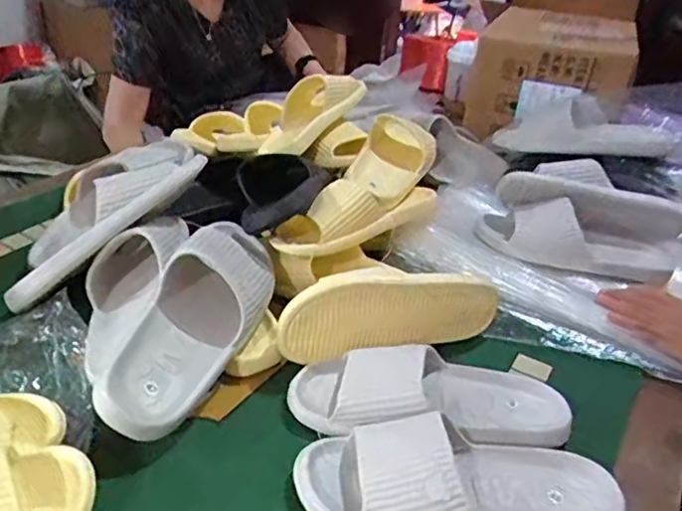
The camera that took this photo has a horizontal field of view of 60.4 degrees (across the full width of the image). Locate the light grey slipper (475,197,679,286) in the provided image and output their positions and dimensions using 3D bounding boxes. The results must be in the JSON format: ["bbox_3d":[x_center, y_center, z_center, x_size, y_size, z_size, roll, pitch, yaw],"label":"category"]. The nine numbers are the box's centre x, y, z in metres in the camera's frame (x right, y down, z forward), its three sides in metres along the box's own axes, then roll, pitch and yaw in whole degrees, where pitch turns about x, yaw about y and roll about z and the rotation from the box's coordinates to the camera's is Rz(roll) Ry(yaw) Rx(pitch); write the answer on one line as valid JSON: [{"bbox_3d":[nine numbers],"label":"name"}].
[{"bbox_3d":[0.335,-0.026,0.813,0.271,0.081,0.117,11,31,10],"label":"light grey slipper"}]

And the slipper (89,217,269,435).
[{"bbox_3d":[-0.148,0.053,0.587,0.096,0.088,0.266,15,50,15],"label":"slipper"}]

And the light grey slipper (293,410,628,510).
[{"bbox_3d":[0.097,0.186,0.482,0.259,0.067,0.104,6,30,1],"label":"light grey slipper"}]

